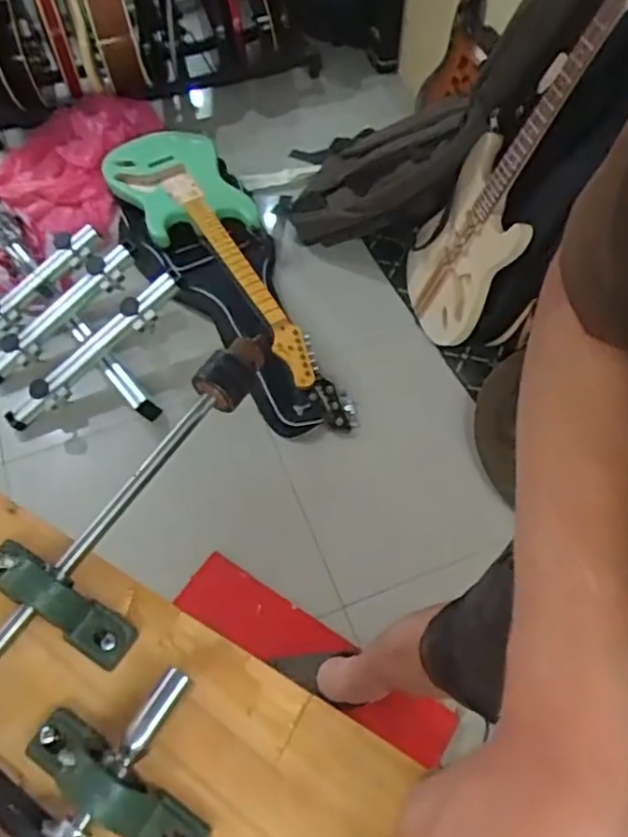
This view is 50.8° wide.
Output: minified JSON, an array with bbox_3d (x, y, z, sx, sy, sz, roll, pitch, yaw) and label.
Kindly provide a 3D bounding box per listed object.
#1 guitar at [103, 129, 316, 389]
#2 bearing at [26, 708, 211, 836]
[{"bbox_3d":[-0.257,-0.456,1.716,0.311,0.062,0.928,-24,62,-15],"label":"guitar"},{"bbox_3d":[-0.118,0.212,0.379,0.122,0.044,0.031,30,63,16],"label":"bearing"}]

